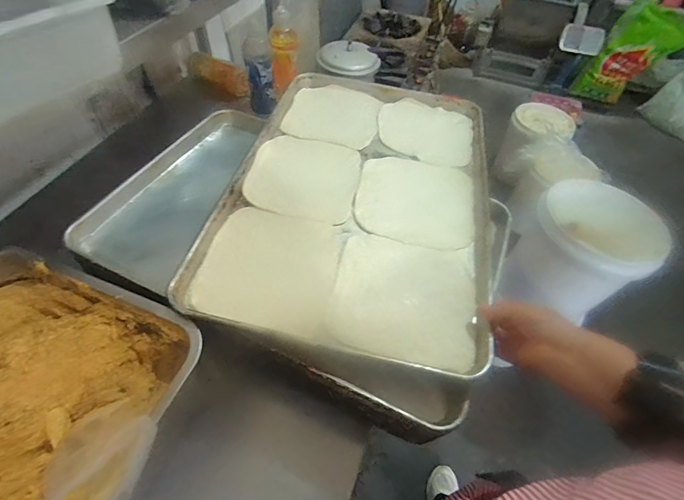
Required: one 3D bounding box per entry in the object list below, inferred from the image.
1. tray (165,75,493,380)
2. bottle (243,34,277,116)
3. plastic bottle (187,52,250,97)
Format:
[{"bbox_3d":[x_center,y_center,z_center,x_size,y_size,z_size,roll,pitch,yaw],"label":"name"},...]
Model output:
[{"bbox_3d":[0.034,-0.111,0.599,0.403,0.033,0.585,12,53,5],"label":"tray"},{"bbox_3d":[-0.200,-0.424,0.882,0.066,0.191,0.058,-9,54,-10],"label":"bottle"},{"bbox_3d":[-0.349,-0.490,0.987,0.219,0.061,0.067,29,56,17],"label":"plastic bottle"}]

